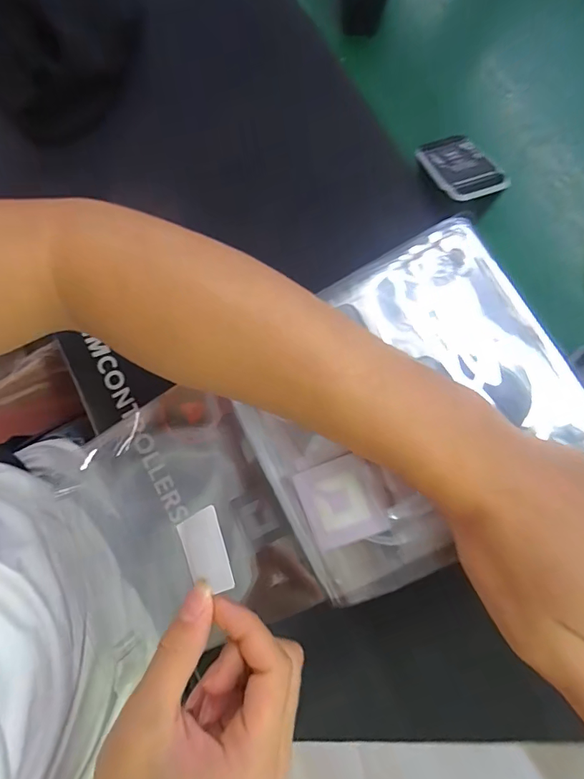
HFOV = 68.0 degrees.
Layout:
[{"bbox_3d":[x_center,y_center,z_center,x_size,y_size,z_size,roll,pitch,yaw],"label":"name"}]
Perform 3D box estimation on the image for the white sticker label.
[{"bbox_3d":[-0.045,0.084,0.222,0.025,0.004,0.039,-28,67,16],"label":"white sticker label"}]

